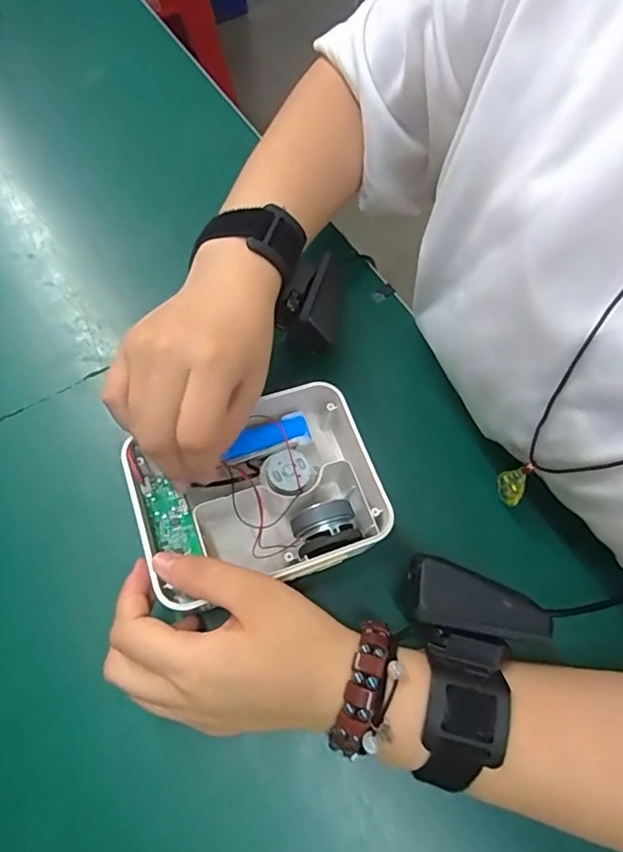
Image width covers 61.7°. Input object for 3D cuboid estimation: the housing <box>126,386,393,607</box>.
[{"bbox_3d":[-0.027,0.041,0.297,0.134,0.045,0.104,-24,68,-9],"label":"housing"}]

